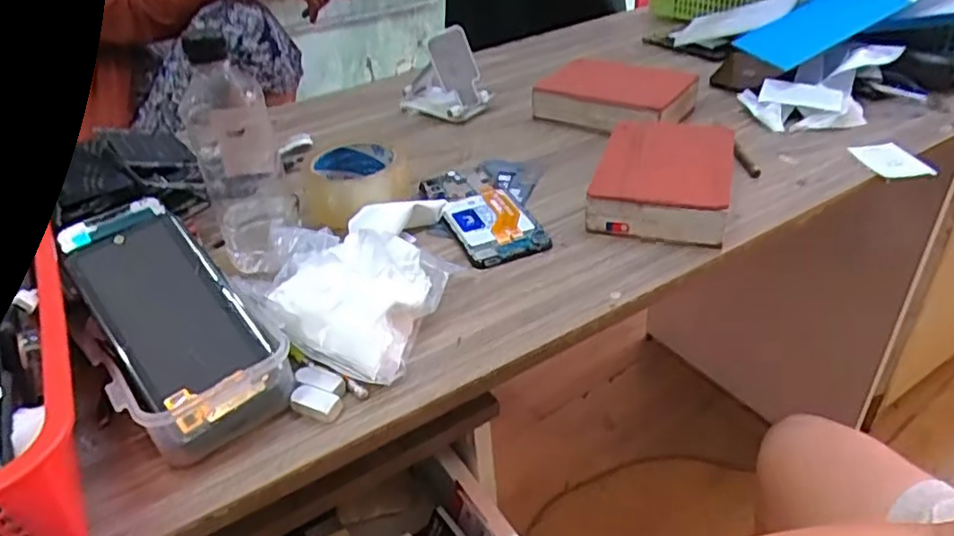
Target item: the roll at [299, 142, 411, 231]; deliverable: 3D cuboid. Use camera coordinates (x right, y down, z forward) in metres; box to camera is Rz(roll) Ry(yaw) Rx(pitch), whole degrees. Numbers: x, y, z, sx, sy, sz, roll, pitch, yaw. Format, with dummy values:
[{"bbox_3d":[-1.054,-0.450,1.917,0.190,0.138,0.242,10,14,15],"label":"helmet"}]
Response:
[{"bbox_3d":[-0.117,-0.081,0.632,0.088,0.054,0.088,-3,35,2],"label":"roll"}]

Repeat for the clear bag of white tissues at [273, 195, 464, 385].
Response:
[{"bbox_3d":[-0.097,0.011,0.482,0.139,0.047,0.141,11,39,22],"label":"clear bag of white tissues"}]

